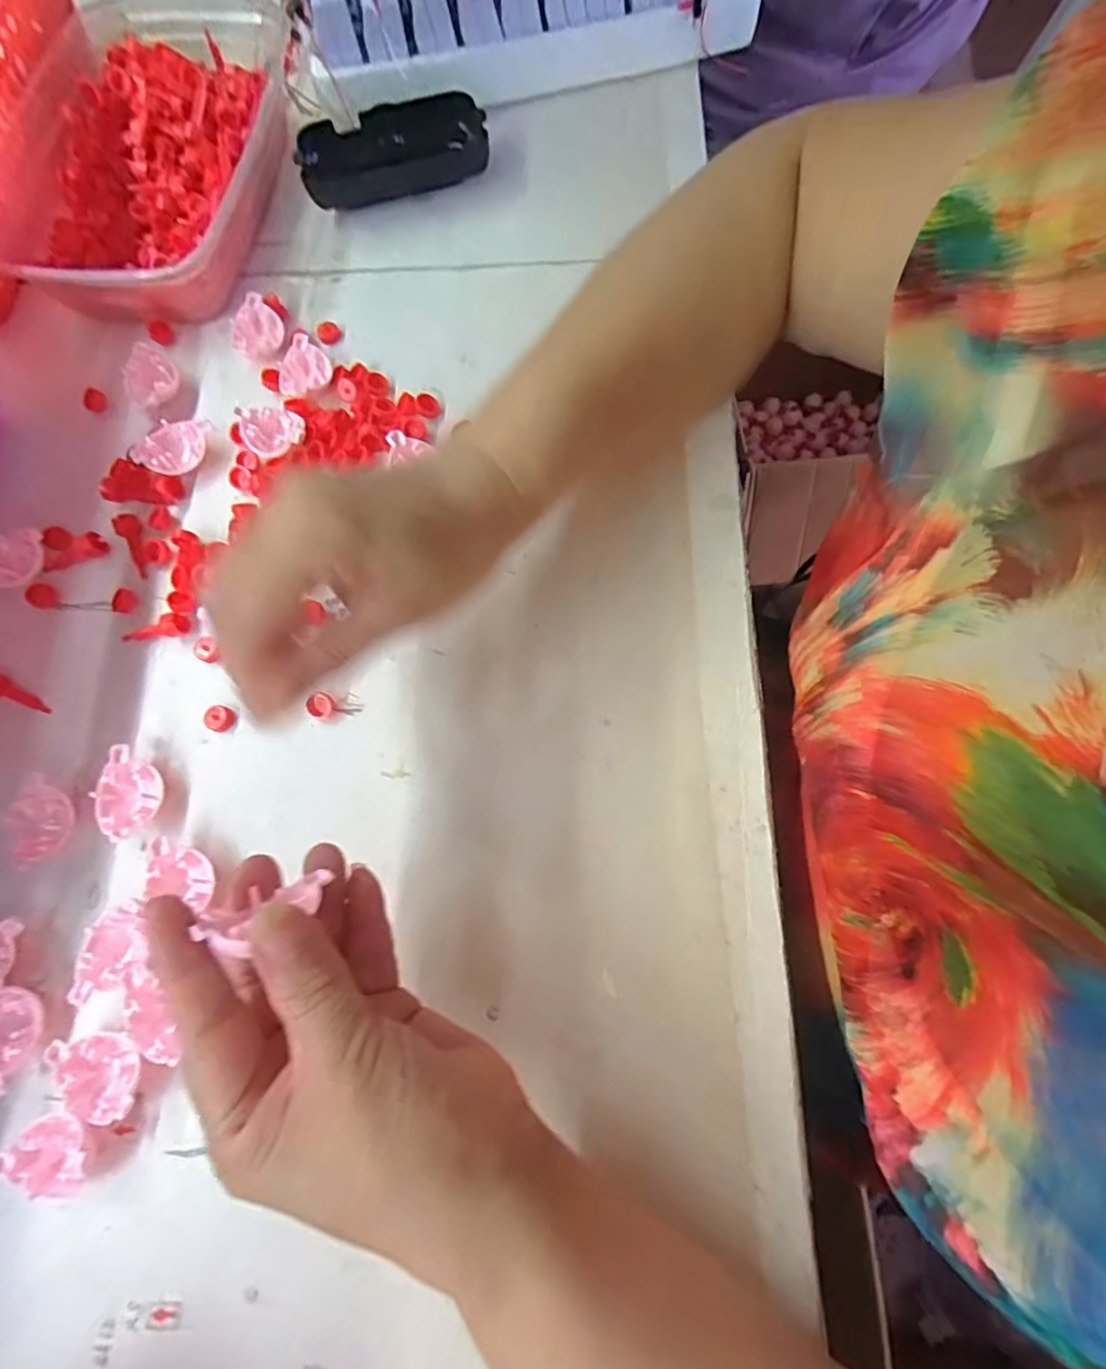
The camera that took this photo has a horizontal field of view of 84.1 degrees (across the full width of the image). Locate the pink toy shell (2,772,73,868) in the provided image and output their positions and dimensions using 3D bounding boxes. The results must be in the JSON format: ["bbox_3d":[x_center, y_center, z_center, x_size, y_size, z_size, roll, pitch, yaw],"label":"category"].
[{"bbox_3d":[-0.227,0.061,0.274,0.028,0.017,0.039,-15,75,-3],"label":"pink toy shell"}]

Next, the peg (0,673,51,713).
[{"bbox_3d":[-0.260,0.005,0.297,0.033,0.009,0.012,29,76,-14],"label":"peg"}]

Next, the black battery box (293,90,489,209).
[{"bbox_3d":[-0.098,-0.325,0.375,0.109,0.026,0.047,-16,75,-3],"label":"black battery box"}]

